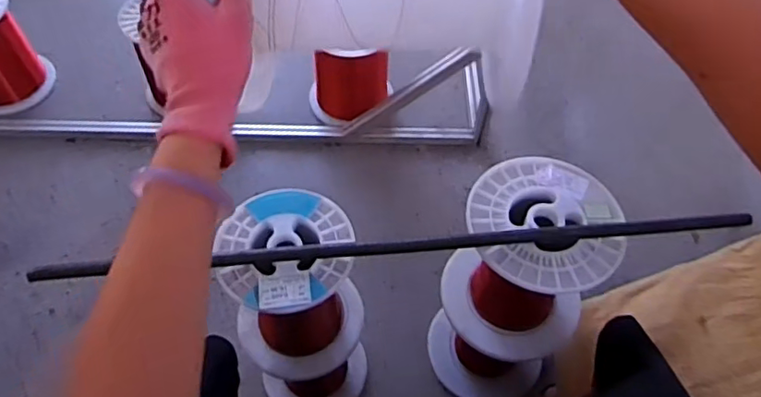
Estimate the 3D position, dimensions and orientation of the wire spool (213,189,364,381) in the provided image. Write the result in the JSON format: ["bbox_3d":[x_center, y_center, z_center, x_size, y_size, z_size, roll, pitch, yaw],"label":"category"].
[{"bbox_3d":[-0.120,0.127,0.794,0.170,0.241,0.167,1,55,-1],"label":"wire spool"}]

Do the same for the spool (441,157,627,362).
[{"bbox_3d":[0.210,0.094,0.820,0.201,0.230,0.195,1,55,-1],"label":"spool"}]

